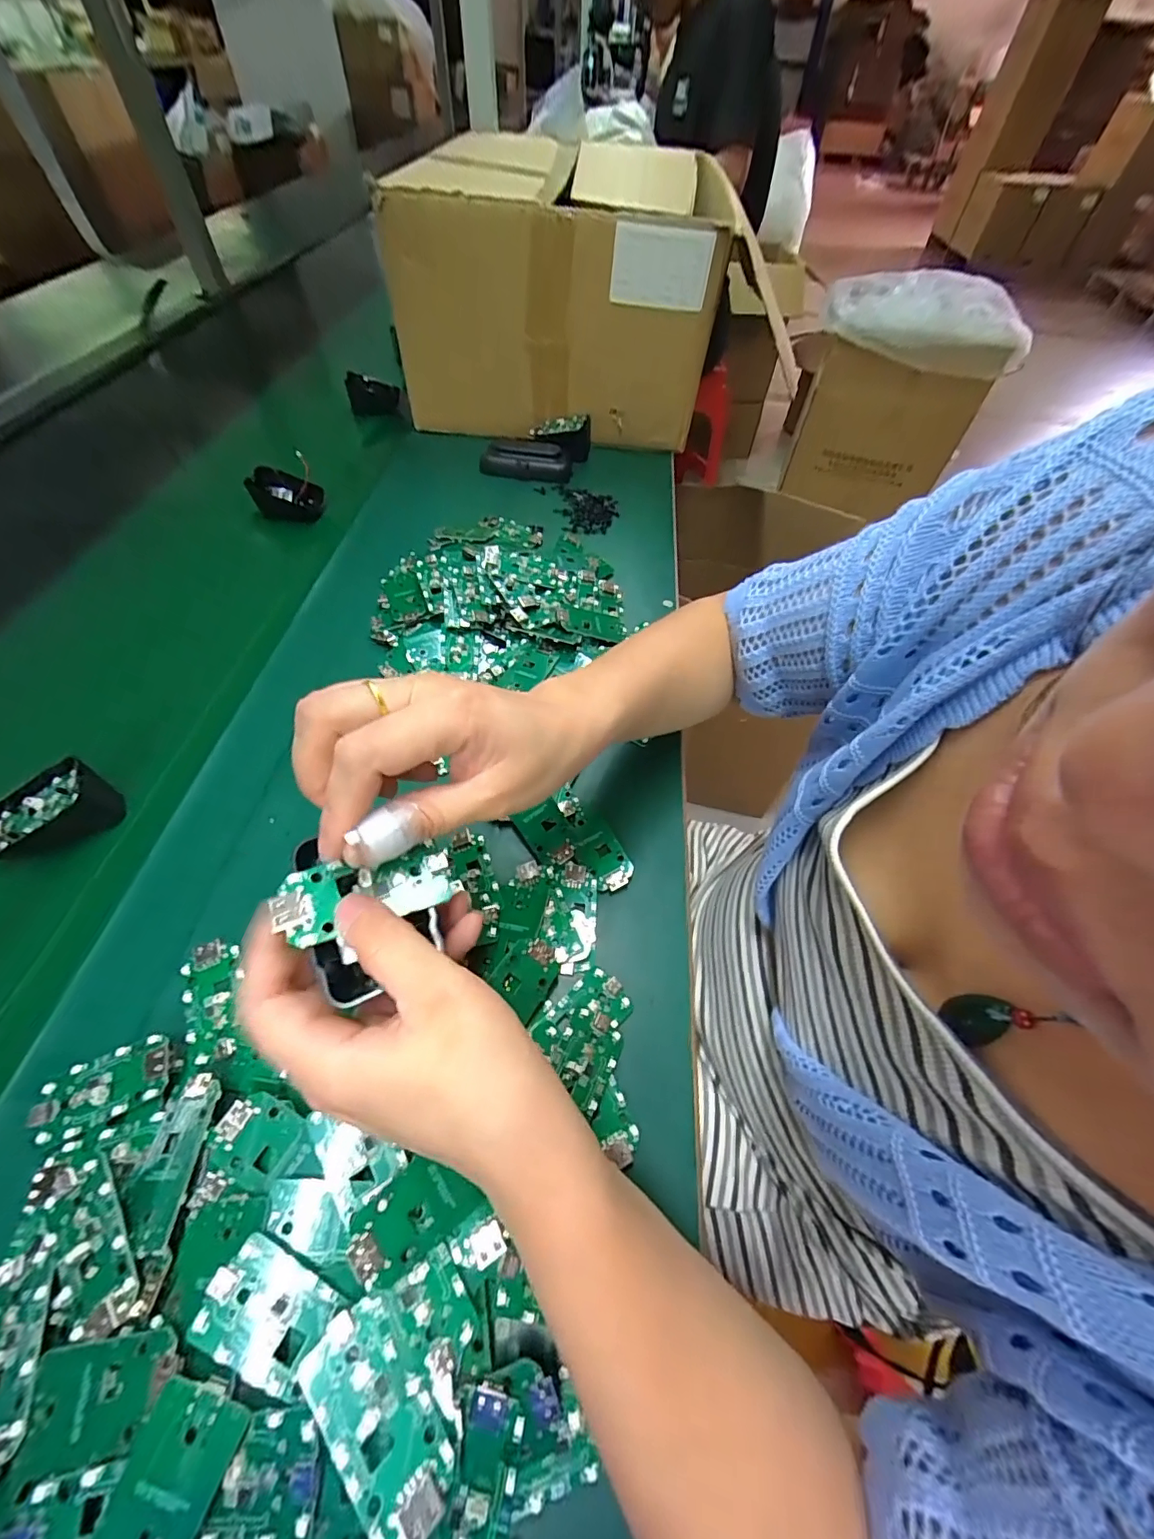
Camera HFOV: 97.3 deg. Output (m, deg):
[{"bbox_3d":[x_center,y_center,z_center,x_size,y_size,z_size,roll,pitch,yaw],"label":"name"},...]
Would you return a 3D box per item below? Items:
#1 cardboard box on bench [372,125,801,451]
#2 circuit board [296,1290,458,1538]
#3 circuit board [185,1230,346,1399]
[{"bbox_3d":[0.002,-0.633,0.676,0.391,0.213,0.441,4,56,-1],"label":"cardboard box on bench"},{"bbox_3d":[-0.068,0.226,0.178,0.033,0.006,0.063,-38,66,-25],"label":"circuit board"},{"bbox_3d":[-0.117,0.205,0.190,0.046,0.004,0.032,24,58,13],"label":"circuit board"}]

